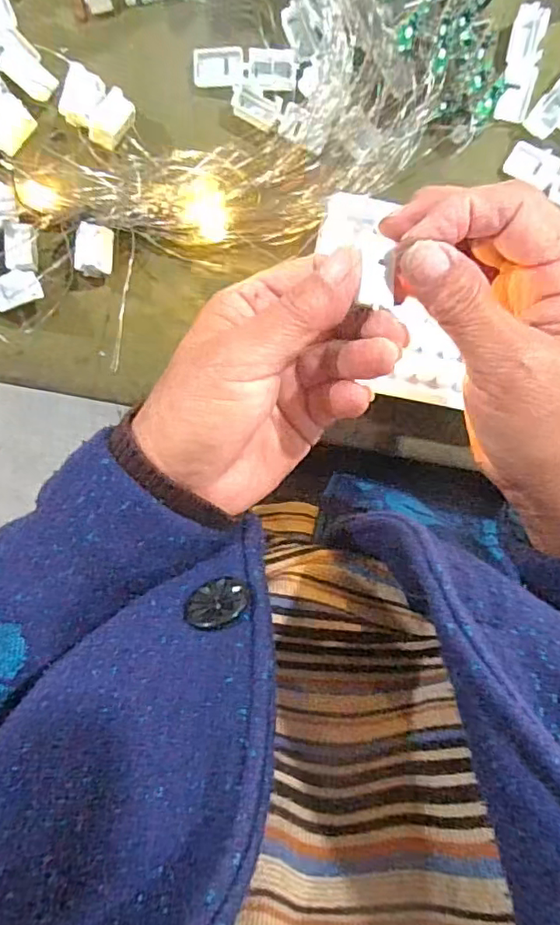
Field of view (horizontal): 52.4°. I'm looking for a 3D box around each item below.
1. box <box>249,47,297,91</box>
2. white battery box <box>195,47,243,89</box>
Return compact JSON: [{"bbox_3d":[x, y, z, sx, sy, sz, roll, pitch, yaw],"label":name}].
[{"bbox_3d":[-0.004,-0.214,0.309,0.026,0.007,0.020,3,99,-2],"label":"box"},{"bbox_3d":[-0.033,-0.215,0.309,0.027,0.007,0.019,2,99,-2],"label":"white battery box"}]

